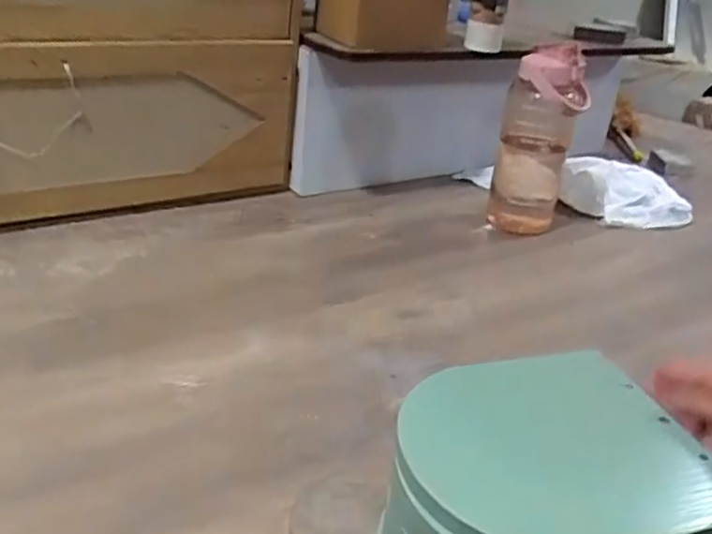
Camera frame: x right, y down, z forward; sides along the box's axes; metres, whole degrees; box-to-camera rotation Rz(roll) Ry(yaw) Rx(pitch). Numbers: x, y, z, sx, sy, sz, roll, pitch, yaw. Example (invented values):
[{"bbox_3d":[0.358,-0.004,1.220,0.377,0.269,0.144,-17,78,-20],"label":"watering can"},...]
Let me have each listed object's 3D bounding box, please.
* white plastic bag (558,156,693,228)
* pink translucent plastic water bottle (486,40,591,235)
[{"bbox_3d":[0.463,-0.129,1.172,0.213,0.088,0.112,1,27,-8],"label":"white plastic bag"},{"bbox_3d":[0.281,-0.193,1.042,0.115,0.285,0.083,8,26,6],"label":"pink translucent plastic water bottle"}]

